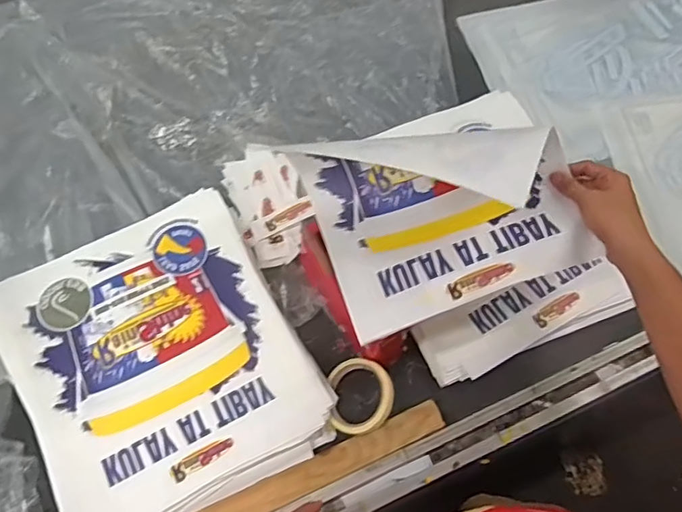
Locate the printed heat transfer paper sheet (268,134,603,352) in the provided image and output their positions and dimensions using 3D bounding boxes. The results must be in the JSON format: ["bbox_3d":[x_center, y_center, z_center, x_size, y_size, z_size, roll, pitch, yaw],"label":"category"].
[{"bbox_3d":[0.128,-0.066,0.641,0.289,0.152,0.230,-16,67,-8],"label":"printed heat transfer paper sheet"}]

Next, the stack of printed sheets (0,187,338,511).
[{"bbox_3d":[-0.242,0.133,0.712,0.351,0.025,0.394,-27,69,-13],"label":"stack of printed sheets"}]

